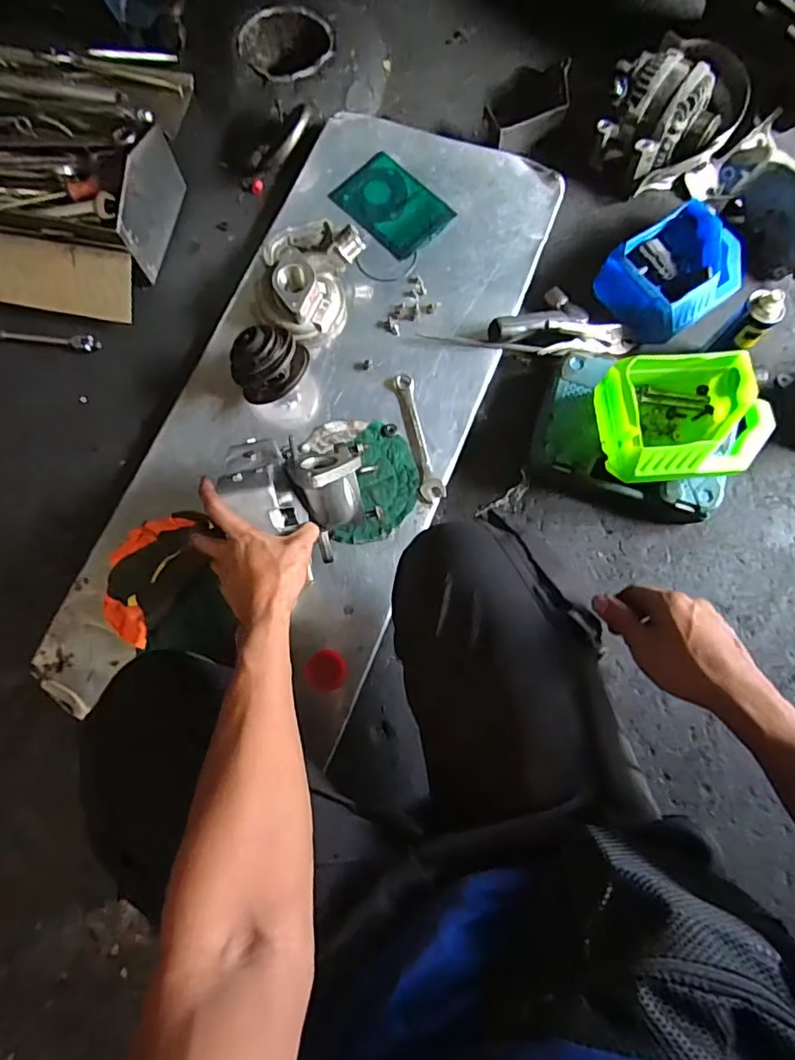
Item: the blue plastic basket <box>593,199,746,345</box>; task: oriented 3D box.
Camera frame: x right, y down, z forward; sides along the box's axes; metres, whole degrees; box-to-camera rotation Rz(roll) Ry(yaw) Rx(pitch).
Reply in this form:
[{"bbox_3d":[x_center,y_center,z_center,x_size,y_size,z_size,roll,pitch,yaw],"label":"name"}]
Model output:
[{"bbox_3d":[0.436,-0.401,0.874,0.207,0.087,0.160,-37,80,-8],"label":"blue plastic basket"}]

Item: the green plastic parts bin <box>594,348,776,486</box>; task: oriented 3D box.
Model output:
[{"bbox_3d":[0.388,-0.149,0.761,0.203,0.109,0.171,-4,77,-2],"label":"green plastic parts bin"}]

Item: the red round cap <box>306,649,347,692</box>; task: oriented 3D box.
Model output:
[{"bbox_3d":[-0.094,0.185,0.733,0.049,0.014,0.051,-6,77,-2],"label":"red round cap"}]

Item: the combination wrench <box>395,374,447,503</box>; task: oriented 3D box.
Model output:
[{"bbox_3d":[0.032,-0.139,0.818,0.033,0.005,0.201,-13,77,-3],"label":"combination wrench"}]

